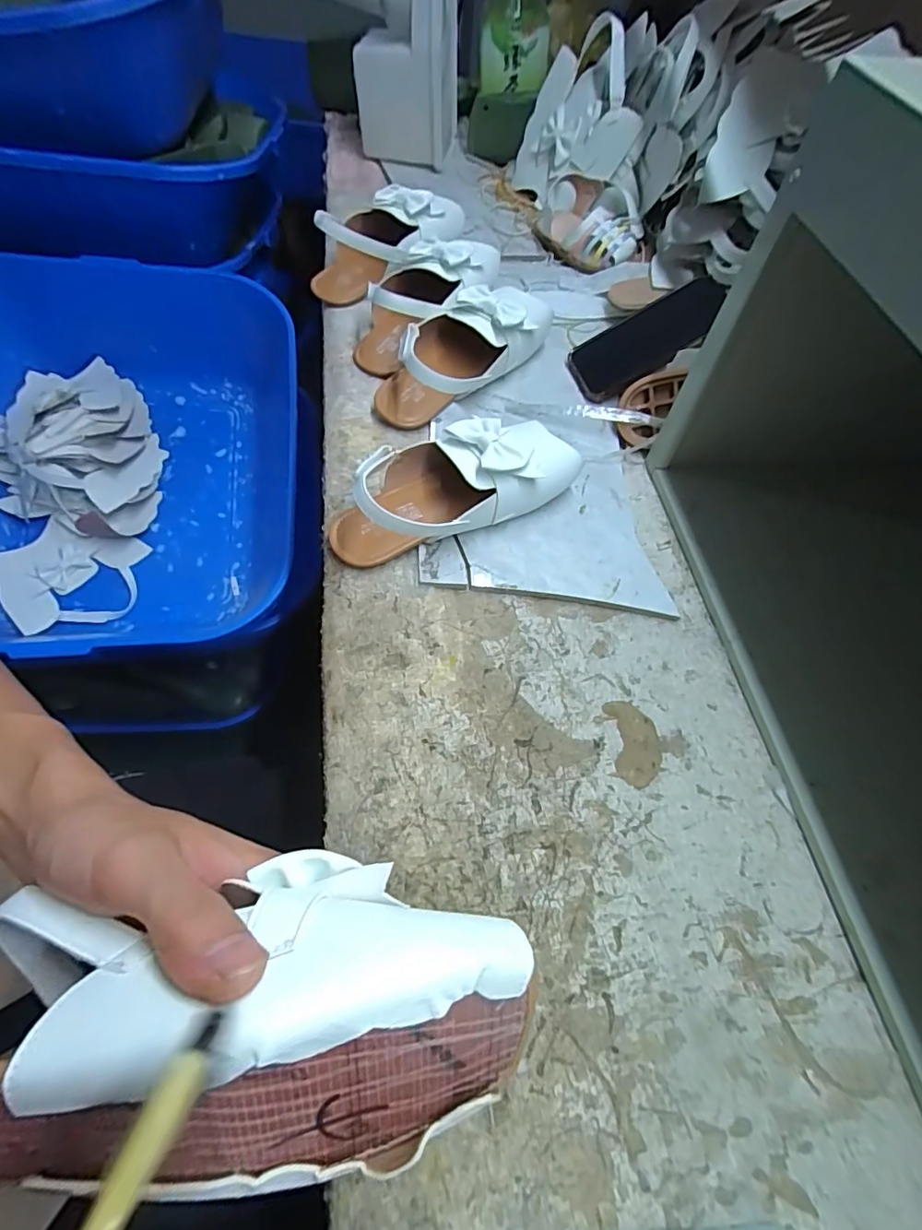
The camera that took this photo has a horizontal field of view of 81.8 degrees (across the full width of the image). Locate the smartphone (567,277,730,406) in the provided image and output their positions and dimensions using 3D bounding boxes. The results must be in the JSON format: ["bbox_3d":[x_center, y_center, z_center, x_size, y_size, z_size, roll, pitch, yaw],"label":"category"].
[{"bbox_3d":[0.183,-0.272,0.527,0.146,0.012,0.080,-26,61,23],"label":"smartphone"}]

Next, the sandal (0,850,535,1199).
[{"bbox_3d":[-0.084,0.139,0.183,0.212,0.088,0.067,-6,18,-8],"label":"sandal"}]

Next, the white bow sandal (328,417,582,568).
[{"bbox_3d":[-0.007,-0.109,0.429,0.209,0.065,0.089,-25,65,-19],"label":"white bow sandal"}]

